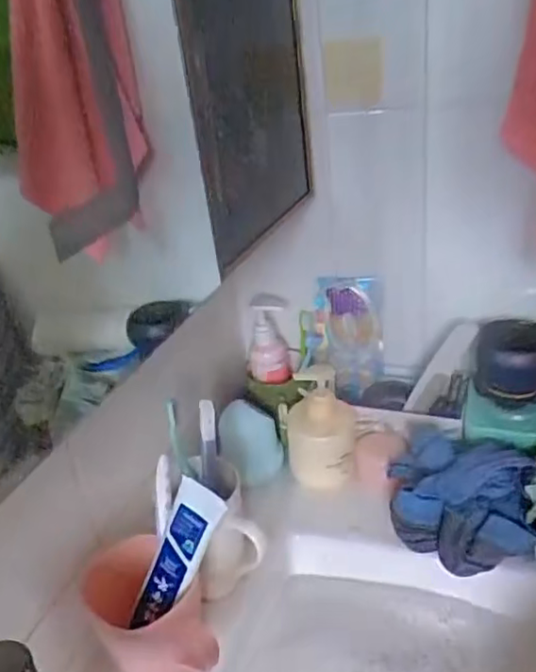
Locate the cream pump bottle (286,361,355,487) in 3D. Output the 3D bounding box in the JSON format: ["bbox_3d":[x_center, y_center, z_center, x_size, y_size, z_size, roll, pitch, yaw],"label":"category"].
[{"bbox_3d":[0.059,0.099,0.673,0.069,0.126,0.062,-4,28,6],"label":"cream pump bottle"}]

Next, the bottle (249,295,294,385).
[{"bbox_3d":[0.002,0.002,0.747,0.045,0.106,0.058,-2,7,10],"label":"bottle"}]

